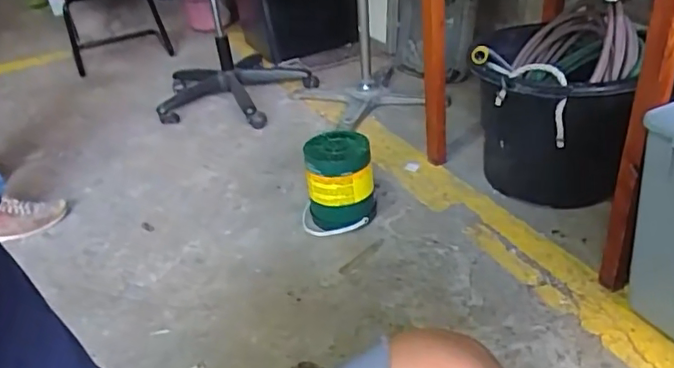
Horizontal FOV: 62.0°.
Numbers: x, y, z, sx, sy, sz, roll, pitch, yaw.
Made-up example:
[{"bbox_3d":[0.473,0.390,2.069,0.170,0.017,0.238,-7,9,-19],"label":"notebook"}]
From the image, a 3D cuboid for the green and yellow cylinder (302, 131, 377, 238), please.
[{"bbox_3d":[-0.002,-0.001,1.420,0.188,0.202,0.149,-8,31,0],"label":"green and yellow cylinder"}]

